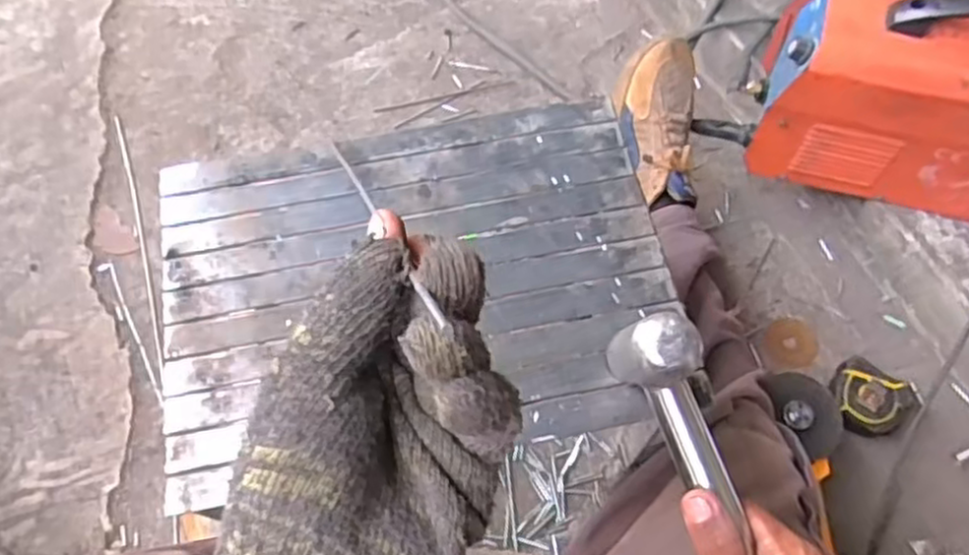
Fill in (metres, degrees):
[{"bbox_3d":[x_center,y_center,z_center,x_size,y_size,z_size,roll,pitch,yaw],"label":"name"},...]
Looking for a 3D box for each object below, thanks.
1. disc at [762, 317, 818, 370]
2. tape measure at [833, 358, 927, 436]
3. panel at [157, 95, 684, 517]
[{"bbox_3d":[0.378,0.081,0.906,0.067,0.011,0.063,-1,65,1],"label":"disc"},{"bbox_3d":[0.447,0.142,0.839,0.097,0.043,0.084,23,67,12],"label":"tape measure"},{"bbox_3d":[-0.048,0.000,0.510,0.343,0.010,0.250,-11,65,-3],"label":"panel"}]

